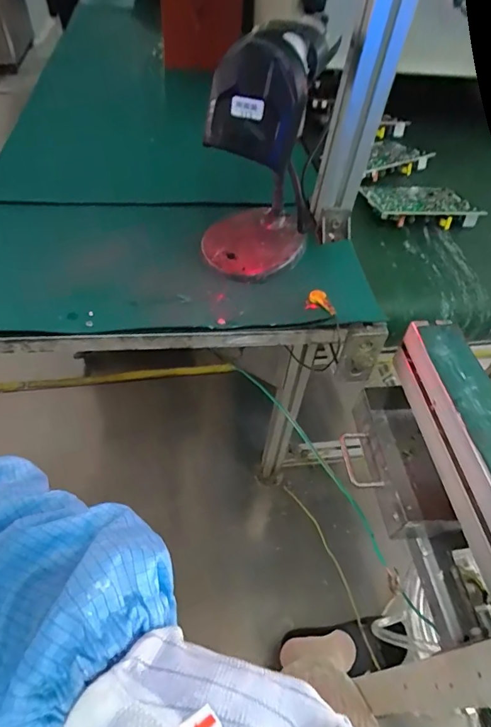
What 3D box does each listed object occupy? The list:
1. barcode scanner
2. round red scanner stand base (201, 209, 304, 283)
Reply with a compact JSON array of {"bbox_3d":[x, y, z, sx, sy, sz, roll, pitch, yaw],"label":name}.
[{"bbox_3d":[0.026,-0.243,0.378,0.075,0.071,0.152,20,52,12],"label":"barcode scanner"},{"bbox_3d":[0.011,-0.143,0.514,0.105,0.017,0.125,23,53,15],"label":"round red scanner stand base"}]

